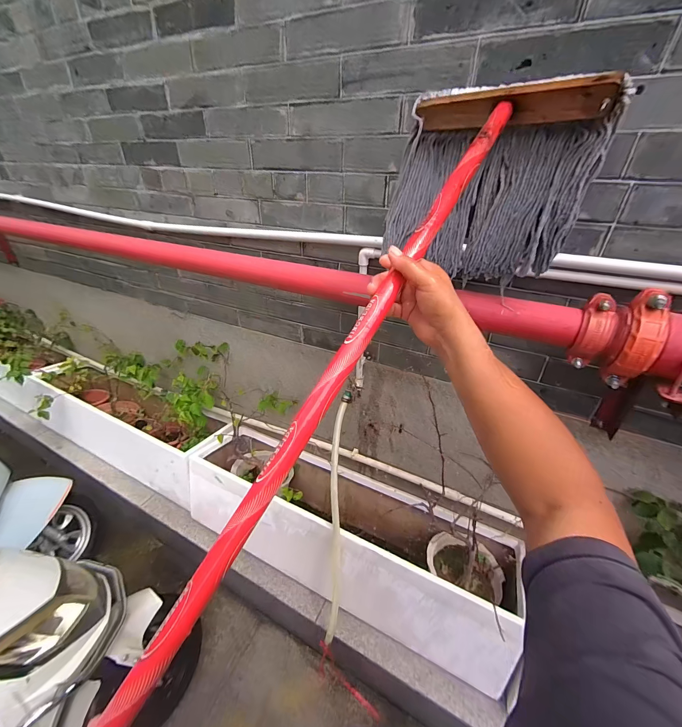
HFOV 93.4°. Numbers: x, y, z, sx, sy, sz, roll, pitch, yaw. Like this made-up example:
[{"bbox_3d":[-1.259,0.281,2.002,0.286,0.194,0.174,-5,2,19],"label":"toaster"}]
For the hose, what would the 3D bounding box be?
[{"bbox_3d":[-0.015,0.486,0.985,0.039,0.722,0.034,1,1,0],"label":"hose"}]

